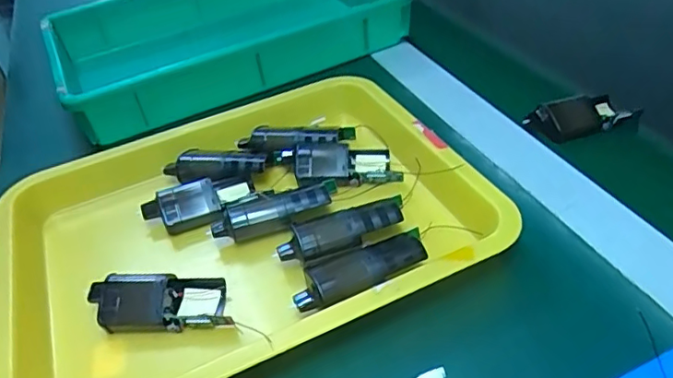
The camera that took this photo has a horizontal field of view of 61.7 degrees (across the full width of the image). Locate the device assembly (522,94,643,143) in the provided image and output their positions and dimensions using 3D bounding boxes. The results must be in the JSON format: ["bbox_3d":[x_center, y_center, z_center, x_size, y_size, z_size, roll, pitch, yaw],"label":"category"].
[{"bbox_3d":[0.214,-0.066,0.491,0.093,0.026,0.034,-18,41,-12],"label":"device assembly"}]

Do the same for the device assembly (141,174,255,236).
[{"bbox_3d":[-0.106,0.010,0.436,0.083,0.019,0.039,-16,40,-10],"label":"device assembly"}]

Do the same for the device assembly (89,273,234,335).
[{"bbox_3d":[-0.116,0.075,0.370,0.093,0.022,0.037,-5,40,3],"label":"device assembly"}]

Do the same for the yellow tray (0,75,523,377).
[{"bbox_3d":[-0.075,0.024,0.409,0.327,0.035,0.252,-20,41,-15],"label":"yellow tray"}]

